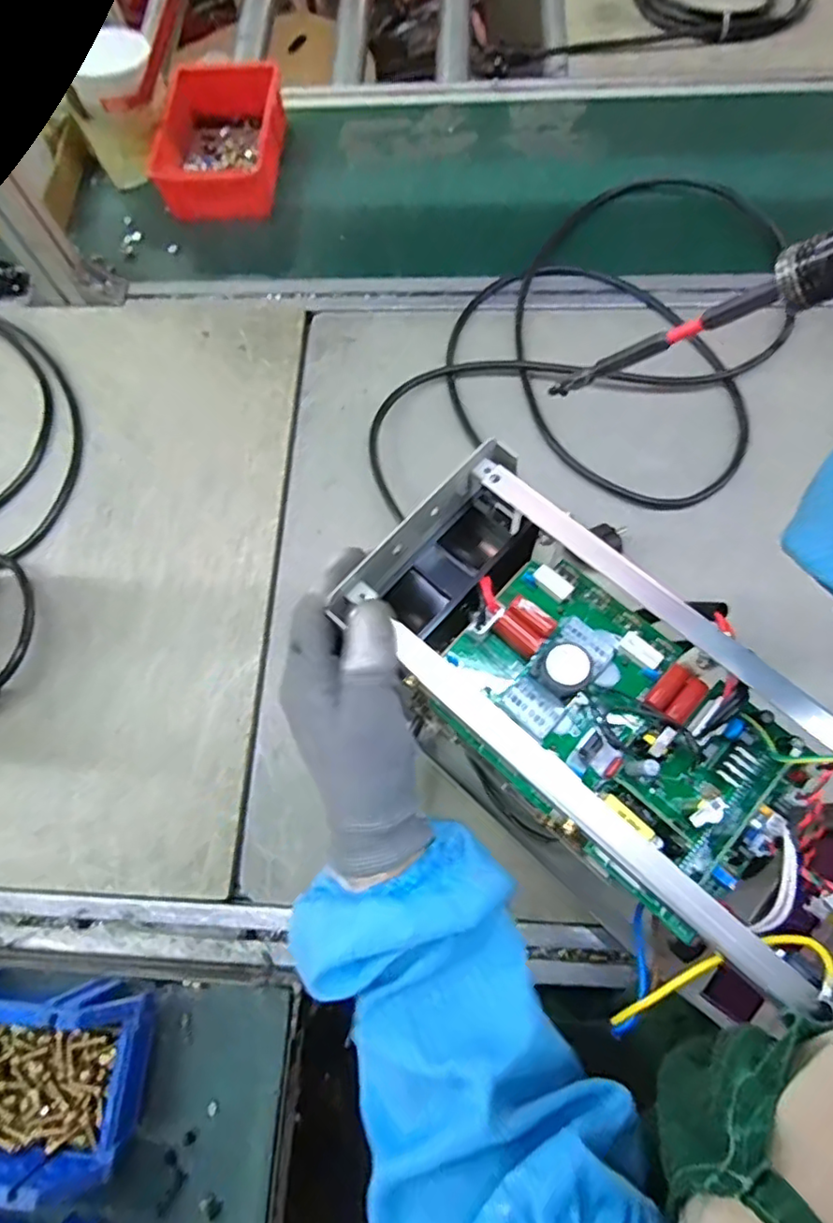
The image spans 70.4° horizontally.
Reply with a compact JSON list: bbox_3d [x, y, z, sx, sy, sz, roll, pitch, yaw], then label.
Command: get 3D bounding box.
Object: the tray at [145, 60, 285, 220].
[{"bbox_3d":[-0.239,-0.572,0.720,0.145,0.053,0.204,1,72,3],"label":"tray"}]

